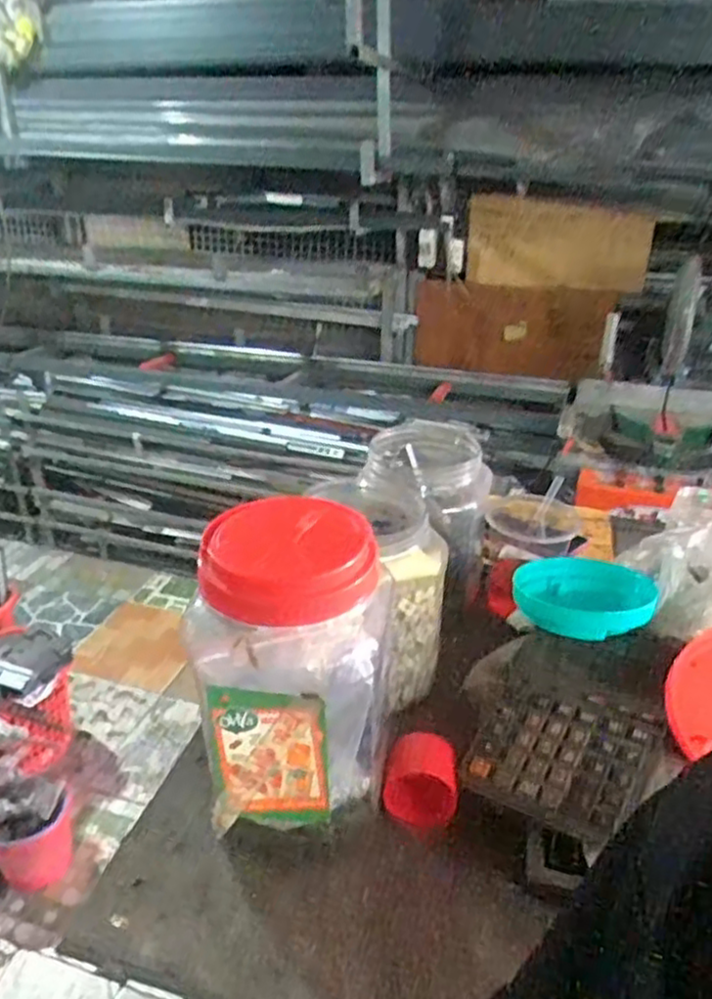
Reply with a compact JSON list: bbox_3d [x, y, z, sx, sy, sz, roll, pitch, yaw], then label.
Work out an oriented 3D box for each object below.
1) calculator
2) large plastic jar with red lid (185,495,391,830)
[{"bbox_3d":[0.178,0.222,0.629,0.142,0.015,0.126,6,44,35],"label":"calculator"},{"bbox_3d":[-0.050,0.136,0.588,0.149,0.232,0.123,3,27,6],"label":"large plastic jar with red lid"}]

